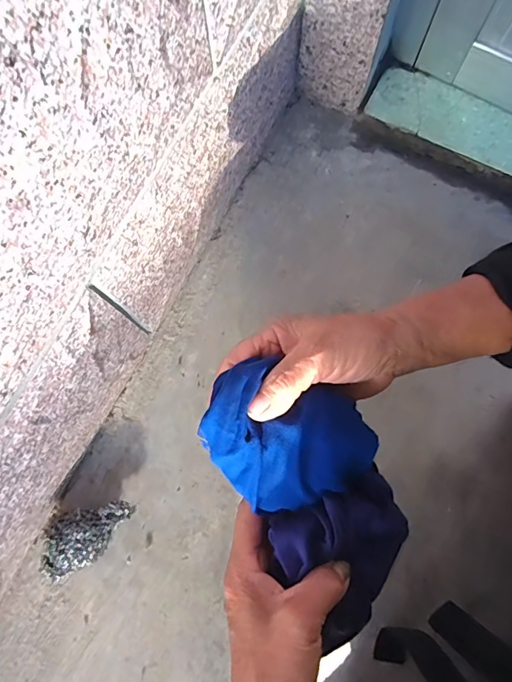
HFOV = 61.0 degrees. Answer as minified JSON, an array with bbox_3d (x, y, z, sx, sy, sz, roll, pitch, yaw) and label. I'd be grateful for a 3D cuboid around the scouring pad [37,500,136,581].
[{"bbox_3d":[-0.183,0.207,0.467,0.104,0.052,0.059,-26,80,-6],"label":"scouring pad"}]

